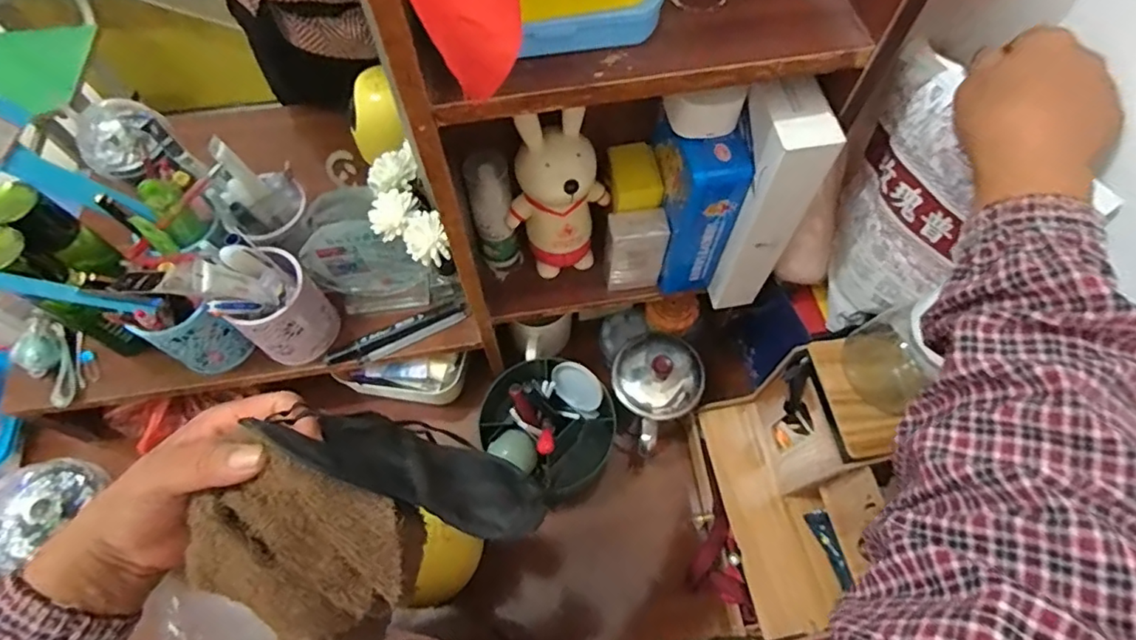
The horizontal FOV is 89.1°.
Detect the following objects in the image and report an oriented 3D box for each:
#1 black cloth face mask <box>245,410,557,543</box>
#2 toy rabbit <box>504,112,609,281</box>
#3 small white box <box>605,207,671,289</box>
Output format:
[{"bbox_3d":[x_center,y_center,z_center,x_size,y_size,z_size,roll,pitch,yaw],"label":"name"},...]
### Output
[{"bbox_3d":[-0.084,0.083,0.324,0.014,0.164,0.072,-55,38,9],"label":"black cloth face mask"},{"bbox_3d":[-0.010,-0.106,0.530,0.072,0.176,0.061,20,66,9],"label":"toy rabbit"},{"bbox_3d":[0.063,-0.066,0.560,0.056,0.093,0.029,-2,65,-1],"label":"small white box"}]

